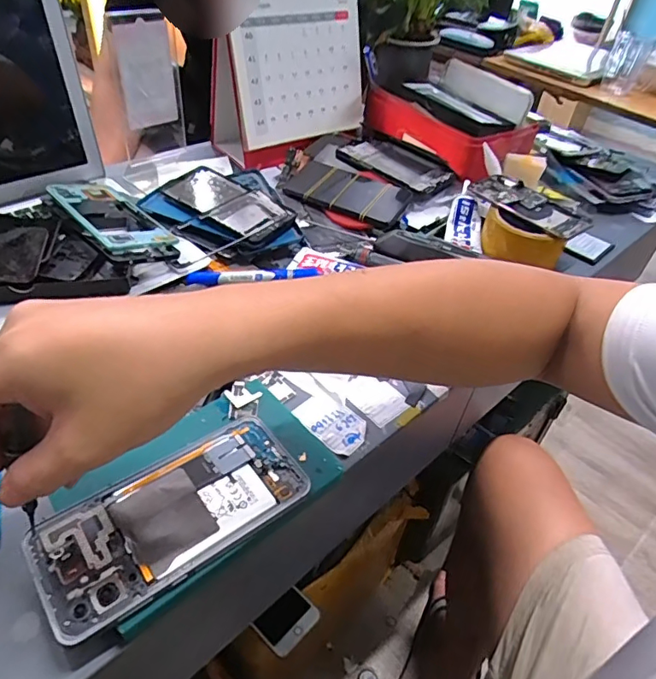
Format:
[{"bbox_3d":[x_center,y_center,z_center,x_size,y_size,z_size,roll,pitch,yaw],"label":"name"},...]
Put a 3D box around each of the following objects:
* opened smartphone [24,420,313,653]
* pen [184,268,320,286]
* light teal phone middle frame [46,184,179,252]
[{"bbox_3d":[-0.095,0.106,0.318,0.161,0.007,0.083,-27,52,-32],"label":"opened smartphone"},{"bbox_3d":[-0.076,-0.065,0.509,0.131,0.011,0.018,1,42,-7],"label":"pen"},{"bbox_3d":[-0.235,-0.135,0.546,0.075,0.010,0.166,-16,43,-44],"label":"light teal phone middle frame"}]

